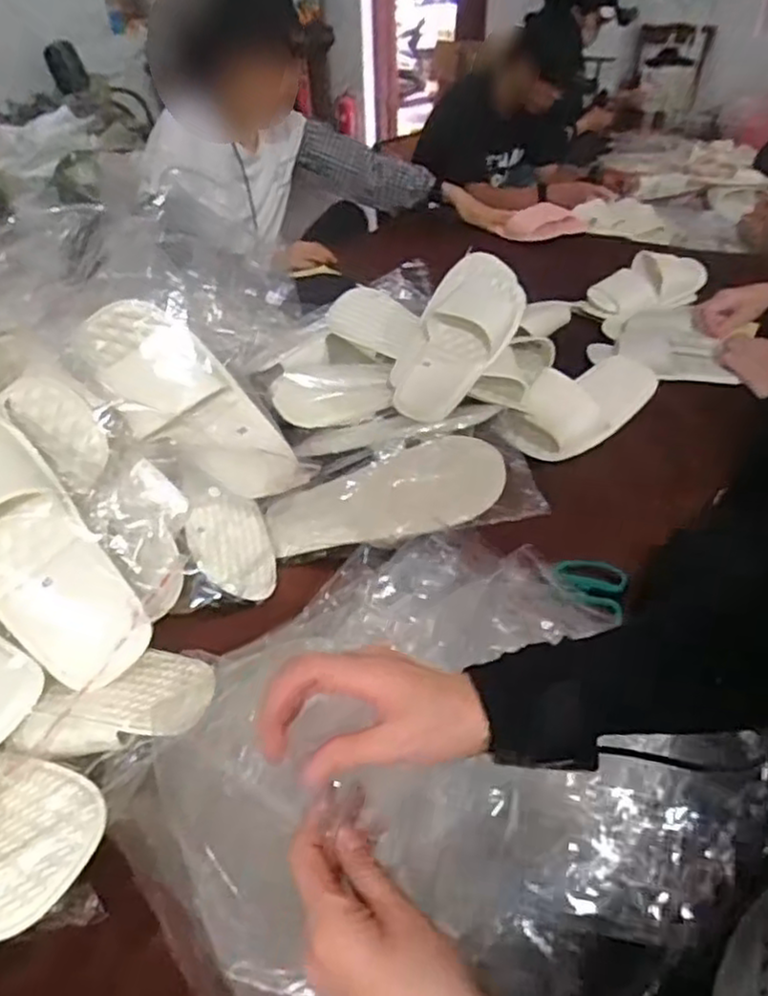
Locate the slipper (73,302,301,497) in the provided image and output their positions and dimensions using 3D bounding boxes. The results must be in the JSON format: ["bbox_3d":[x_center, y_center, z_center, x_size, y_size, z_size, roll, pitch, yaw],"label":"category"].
[{"bbox_3d":[-0.183,-0.079,0.671,0.103,0.228,0.060,-33,28,25],"label":"slipper"}]

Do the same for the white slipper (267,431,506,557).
[{"bbox_3d":[-0.001,-0.009,0.753,0.258,0.048,0.122,-15,37,5],"label":"white slipper"}]

